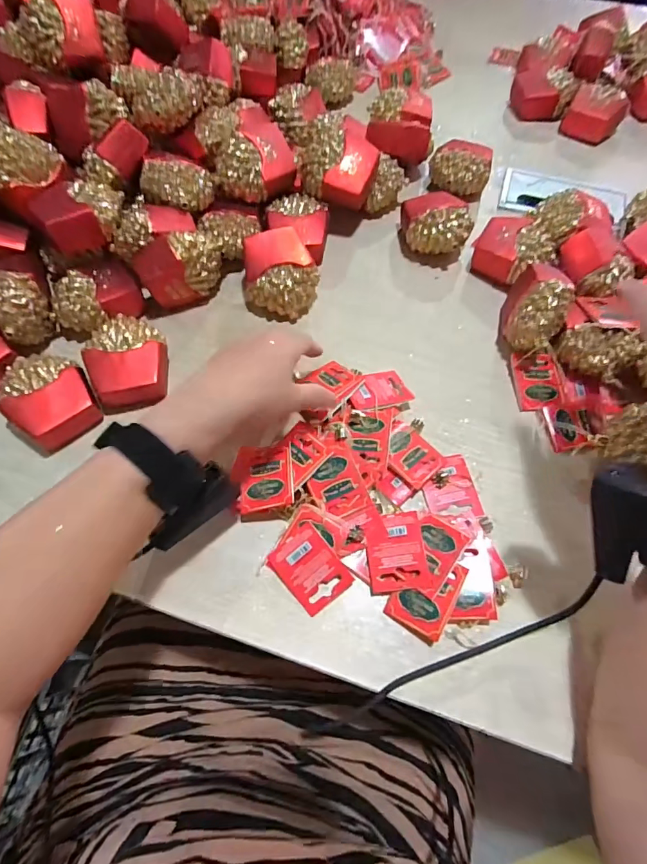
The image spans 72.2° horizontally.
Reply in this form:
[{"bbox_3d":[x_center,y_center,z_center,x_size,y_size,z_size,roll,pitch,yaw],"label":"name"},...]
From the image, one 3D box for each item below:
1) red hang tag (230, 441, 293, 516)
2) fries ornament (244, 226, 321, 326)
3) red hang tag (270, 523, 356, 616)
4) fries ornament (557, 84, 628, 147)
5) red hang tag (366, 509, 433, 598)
[{"bbox_3d":[-0.051,0.037,0.377,0.050,0.006,0.059,-13,56,7],"label":"red hang tag"},{"bbox_3d":[-0.043,-0.162,0.462,0.073,0.059,0.068,-5,64,-2],"label":"fries ornament"},{"bbox_3d":[-0.010,0.109,0.355,0.046,0.005,0.058,-40,79,-6],"label":"red hang tag"},{"bbox_3d":[0.374,-0.437,0.613,0.071,0.047,0.061,27,67,13],"label":"fries ornament"},{"bbox_3d":[0.058,0.096,0.355,0.046,0.006,0.060,-10,70,7],"label":"red hang tag"}]

